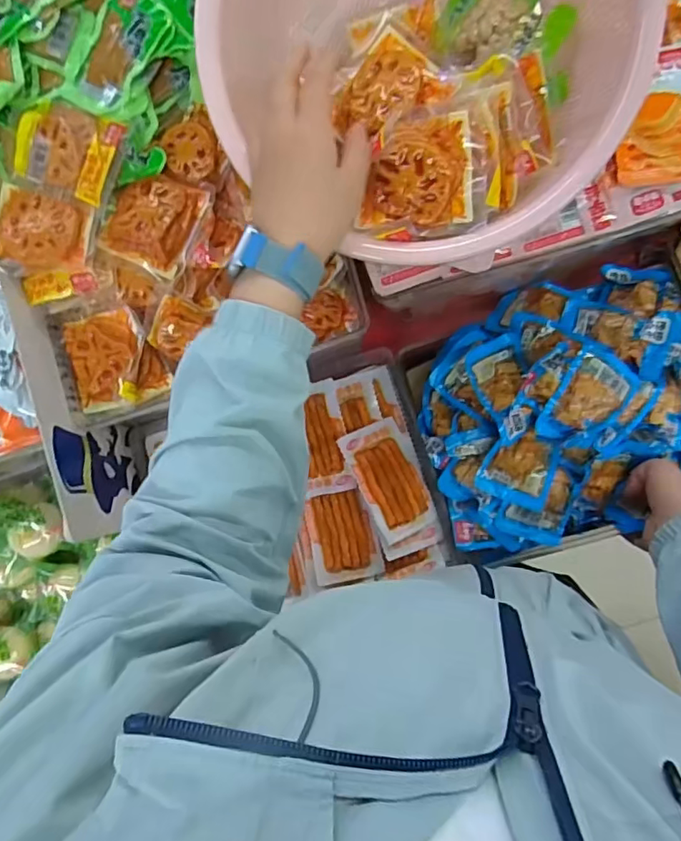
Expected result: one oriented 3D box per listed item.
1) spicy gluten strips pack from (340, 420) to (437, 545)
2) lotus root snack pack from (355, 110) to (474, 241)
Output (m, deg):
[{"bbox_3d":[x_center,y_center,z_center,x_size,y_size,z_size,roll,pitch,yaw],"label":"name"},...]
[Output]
[{"bbox_3d":[0.052,0.062,0.582,0.067,0.013,0.120,-24,82,-15],"label":"spicy gluten strips pack"},{"bbox_3d":[0.057,-0.183,0.416,0.082,0.021,0.087,0,103,6],"label":"lotus root snack pack"}]

